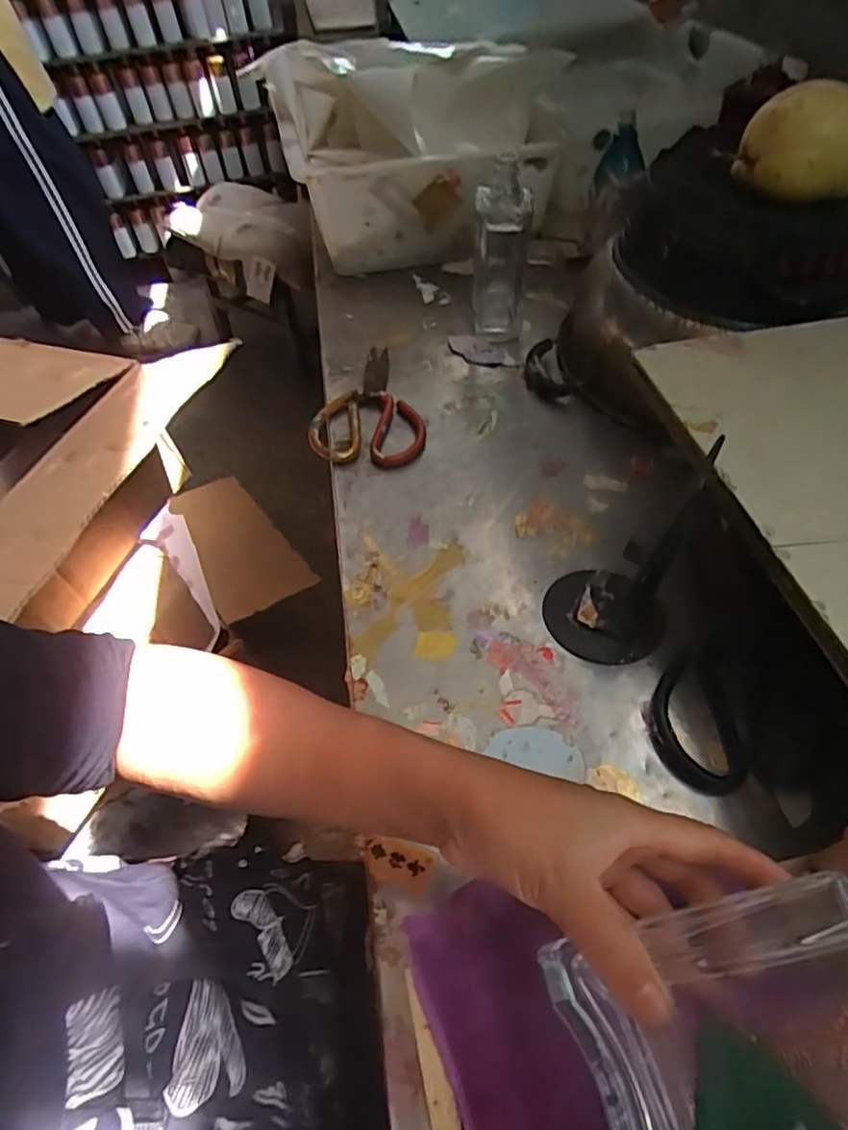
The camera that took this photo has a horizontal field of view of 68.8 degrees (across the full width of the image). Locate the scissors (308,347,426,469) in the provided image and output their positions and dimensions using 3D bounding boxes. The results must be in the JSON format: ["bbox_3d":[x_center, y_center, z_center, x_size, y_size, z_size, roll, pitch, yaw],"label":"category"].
[{"bbox_3d":[-0.073,-0.178,0.673,0.114,0.022,0.208,-12,51,-8],"label":"scissors"}]

